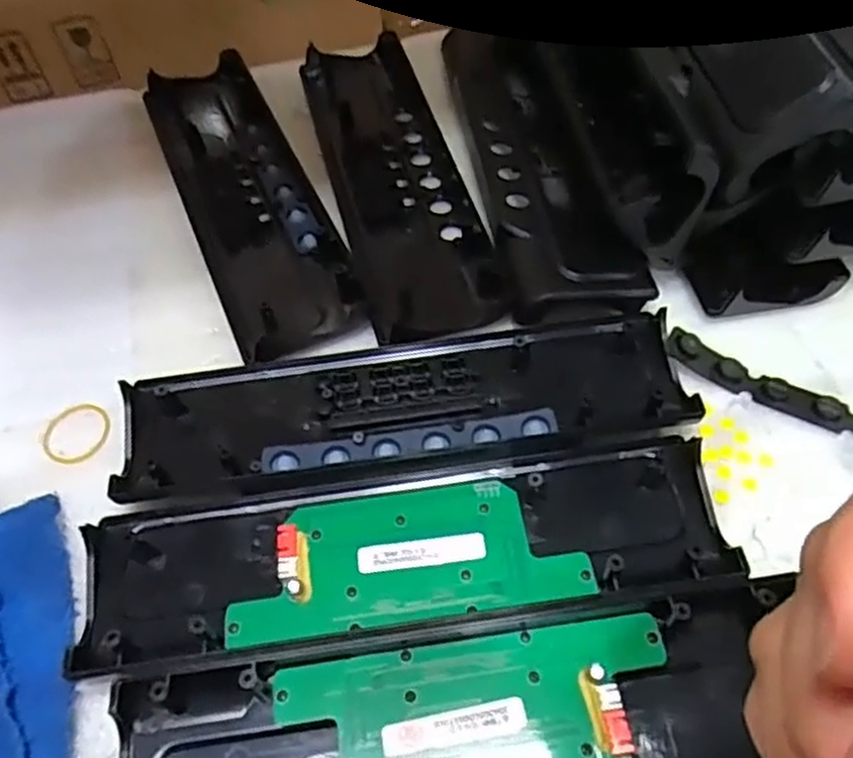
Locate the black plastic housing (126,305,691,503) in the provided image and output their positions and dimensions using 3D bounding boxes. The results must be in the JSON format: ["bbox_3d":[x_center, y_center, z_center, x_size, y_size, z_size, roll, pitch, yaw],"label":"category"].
[{"bbox_3d":[-0.007,0.010,0.332,0.248,0.019,0.061,-10,55,-3],"label":"black plastic housing"}]

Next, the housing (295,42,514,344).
[{"bbox_3d":[-0.021,-0.122,0.426,0.067,0.018,0.250,-13,56,-6],"label":"housing"}]

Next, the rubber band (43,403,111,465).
[{"bbox_3d":[-0.158,0.024,0.337,0.029,0.004,0.030,-2,55,2],"label":"rubber band"}]

